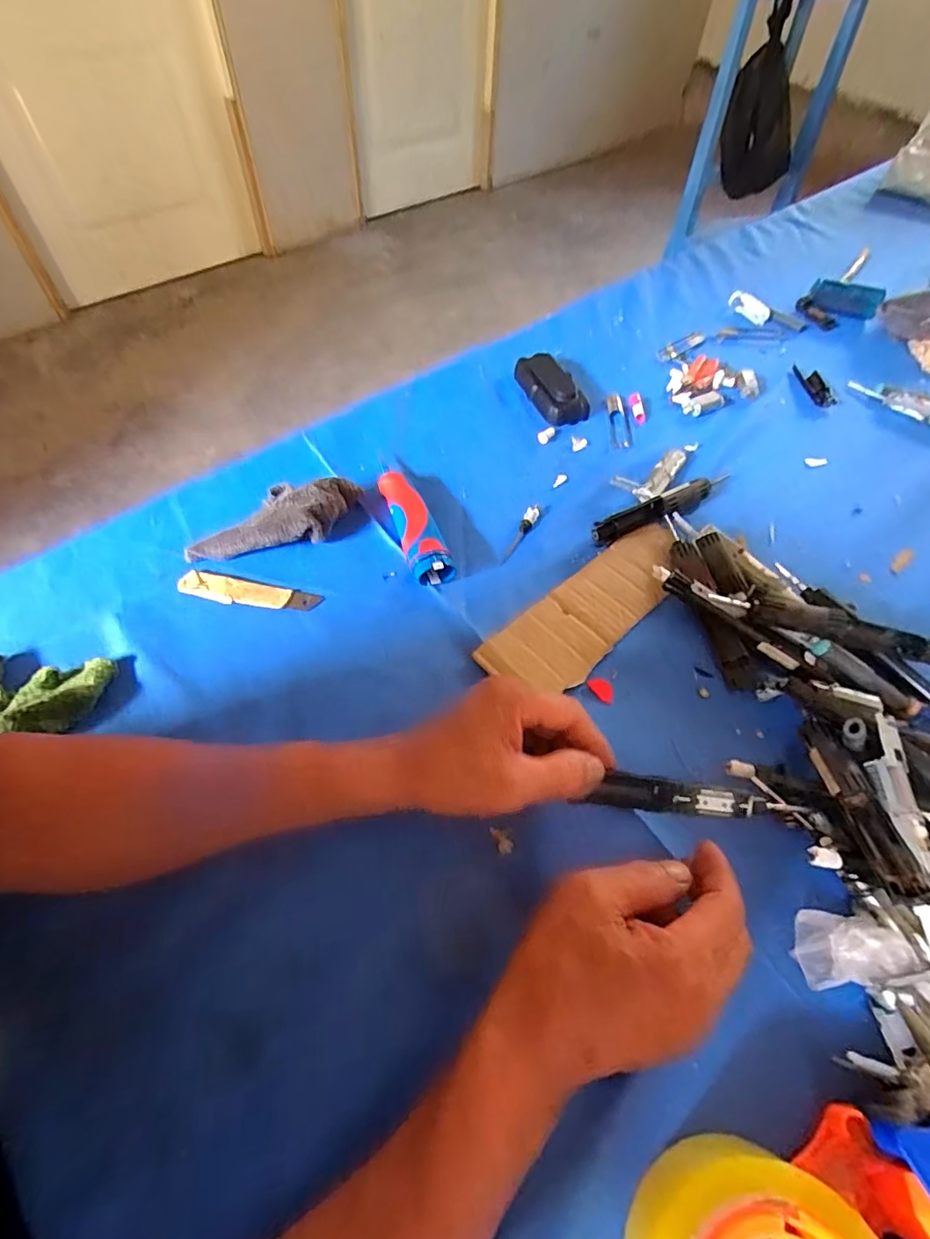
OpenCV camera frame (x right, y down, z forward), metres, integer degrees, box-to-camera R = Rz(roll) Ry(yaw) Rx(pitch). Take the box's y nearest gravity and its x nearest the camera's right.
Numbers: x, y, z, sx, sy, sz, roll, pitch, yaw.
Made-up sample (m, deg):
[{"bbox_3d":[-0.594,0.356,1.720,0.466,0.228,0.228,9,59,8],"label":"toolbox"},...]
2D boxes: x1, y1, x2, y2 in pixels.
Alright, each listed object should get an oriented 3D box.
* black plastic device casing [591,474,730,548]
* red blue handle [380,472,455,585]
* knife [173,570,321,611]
[{"bbox_3d":[0.186,-0.104,0.497,0.163,0.017,0.021,-24,60,-17],"label":"black plastic device casing"},{"bbox_3d":[-0.047,-0.085,0.475,0.034,0.030,0.125,-18,58,-14],"label":"red blue handle"},{"bbox_3d":[-0.180,-0.022,0.446,0.116,0.005,0.025,11,56,6],"label":"knife"}]

